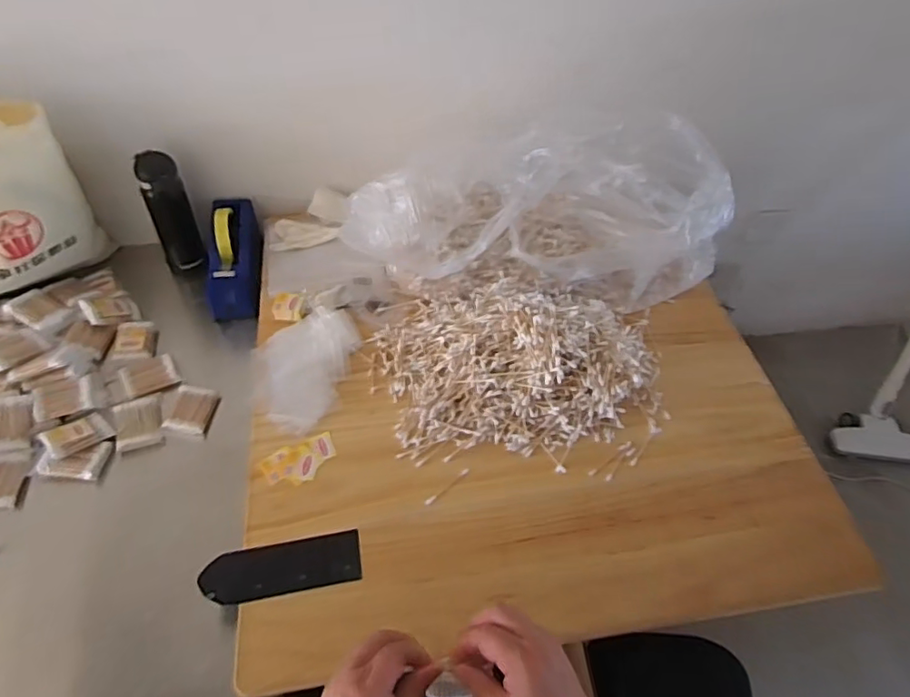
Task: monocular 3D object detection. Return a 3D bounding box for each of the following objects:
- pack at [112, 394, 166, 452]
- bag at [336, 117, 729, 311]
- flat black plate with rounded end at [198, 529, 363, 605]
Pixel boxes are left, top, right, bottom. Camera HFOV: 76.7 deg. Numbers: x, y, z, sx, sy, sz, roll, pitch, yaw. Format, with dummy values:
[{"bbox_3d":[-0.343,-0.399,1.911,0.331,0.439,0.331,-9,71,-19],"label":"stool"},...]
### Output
[{"bbox_3d":[-0.450,0.103,0.820,0.063,0.015,0.083,-18,54,-19],"label":"pack"},{"bbox_3d":[0.124,-0.200,0.871,0.542,0.251,0.218,-13,53,-15],"label":"bag"},{"bbox_3d":[-0.196,0.250,0.656,0.171,0.008,0.058,-7,52,-10],"label":"flat black plate with rounded end"}]

